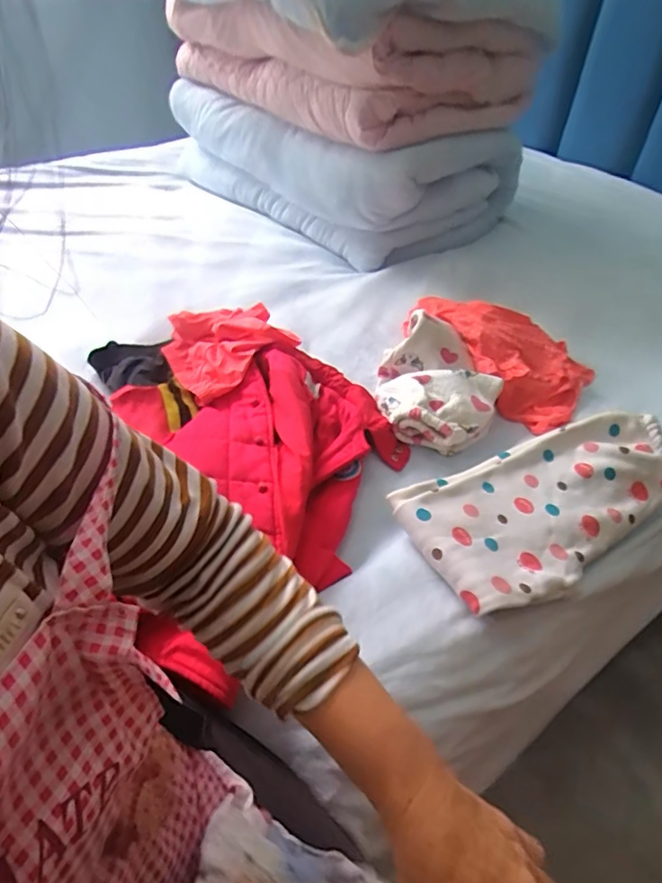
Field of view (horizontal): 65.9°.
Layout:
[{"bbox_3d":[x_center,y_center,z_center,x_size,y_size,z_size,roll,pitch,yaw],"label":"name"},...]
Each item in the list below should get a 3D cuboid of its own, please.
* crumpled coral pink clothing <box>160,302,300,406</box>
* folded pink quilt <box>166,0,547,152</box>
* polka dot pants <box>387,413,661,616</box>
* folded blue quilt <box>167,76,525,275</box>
[{"bbox_3d":[-0.164,-0.157,0.816,0.184,0.064,0.186,-25,50,-24],"label":"crumpled coral pink clothing"},{"bbox_3d":[-0.023,-0.880,1.182,0.475,0.199,0.785,-29,51,-28],"label":"folded pink quilt"},{"bbox_3d":[0.280,0.072,0.644,0.377,0.054,0.178,-19,48,-20],"label":"polka dot pants"},{"bbox_3d":[-0.007,-0.754,1.382,0.438,0.257,0.822,-34,54,-31],"label":"folded blue quilt"}]

